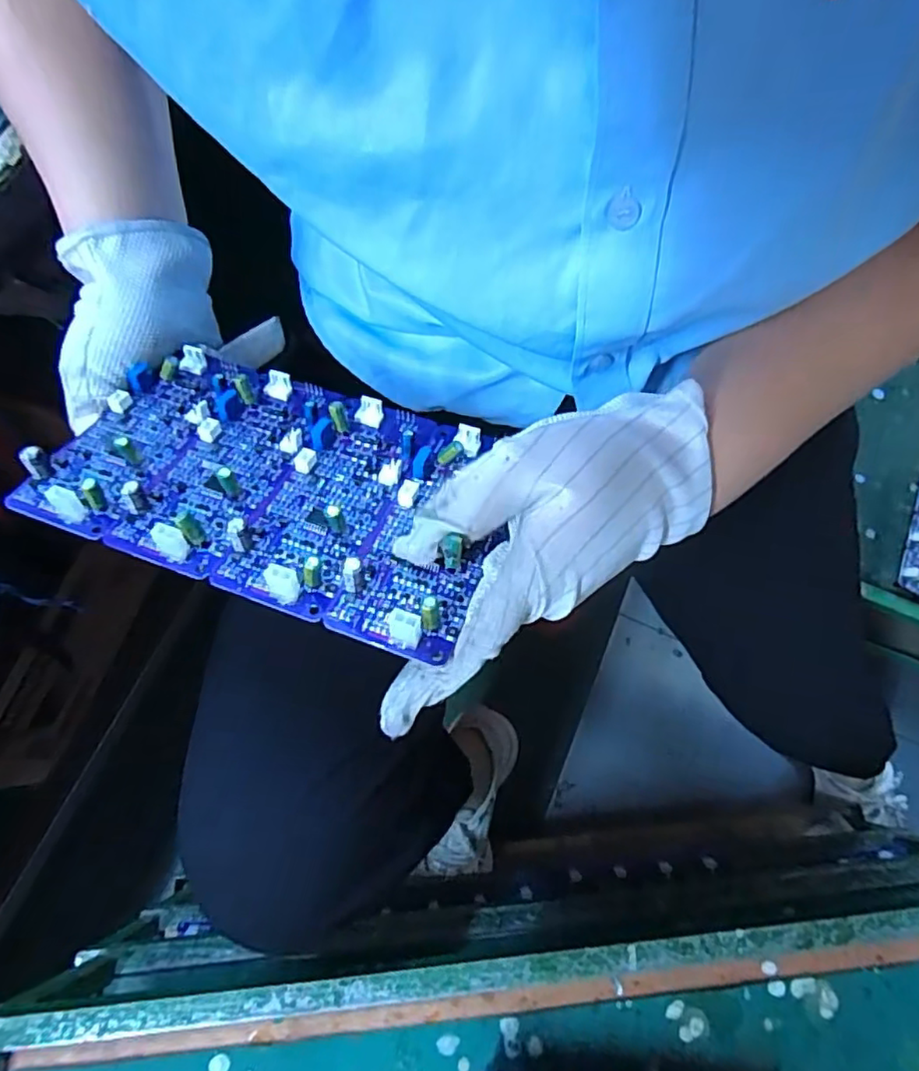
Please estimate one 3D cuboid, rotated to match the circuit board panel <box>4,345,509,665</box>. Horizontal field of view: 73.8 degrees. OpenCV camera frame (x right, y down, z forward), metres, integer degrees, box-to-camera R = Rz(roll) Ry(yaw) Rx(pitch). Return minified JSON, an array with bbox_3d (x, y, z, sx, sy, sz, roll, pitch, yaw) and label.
[{"bbox_3d":[-0.074,-0.028,0.257,0.182,0.013,0.112,18,53,11],"label":"circuit board panel"}]

